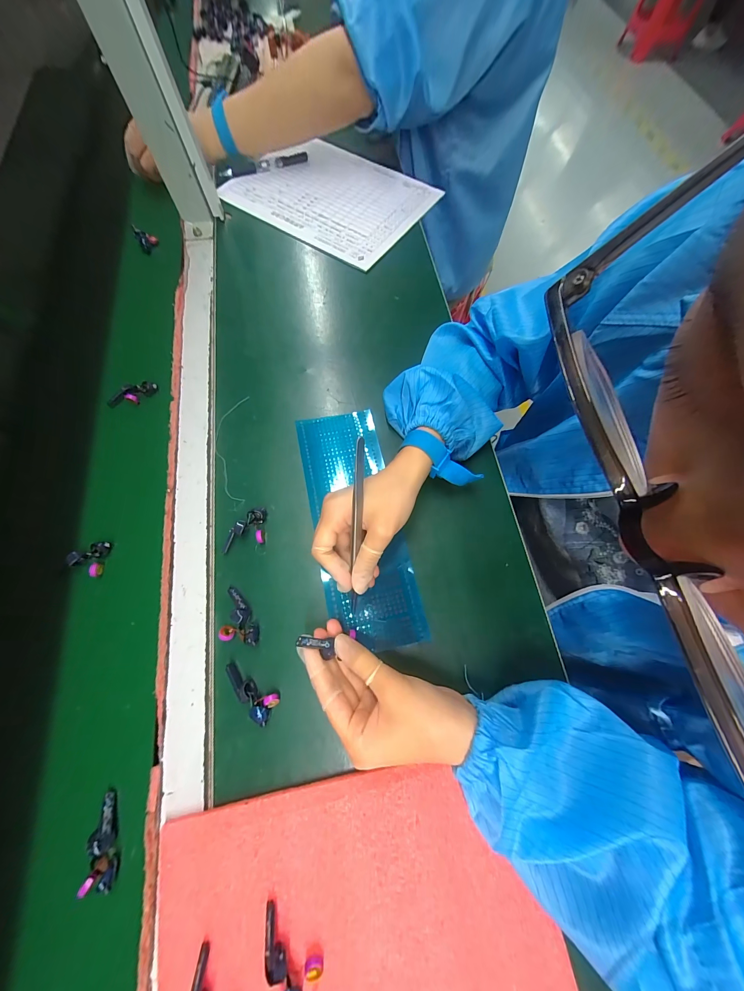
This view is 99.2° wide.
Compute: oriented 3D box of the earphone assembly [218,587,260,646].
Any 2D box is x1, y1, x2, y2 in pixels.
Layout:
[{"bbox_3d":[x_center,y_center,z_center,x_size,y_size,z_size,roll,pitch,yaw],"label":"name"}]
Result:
[{"bbox_3d":[-0.115,0.106,0.279,0.033,0.016,0.046,1,69,0],"label":"earphone assembly"}]

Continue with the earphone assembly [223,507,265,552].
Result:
[{"bbox_3d":[-0.125,0.032,0.306,0.044,0.014,0.036,-11,70,-5],"label":"earphone assembly"}]

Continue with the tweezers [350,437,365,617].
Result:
[{"bbox_3d":[-0.013,0.030,0.263,0.006,0.016,0.152,4,105,3],"label":"tweezers"}]

